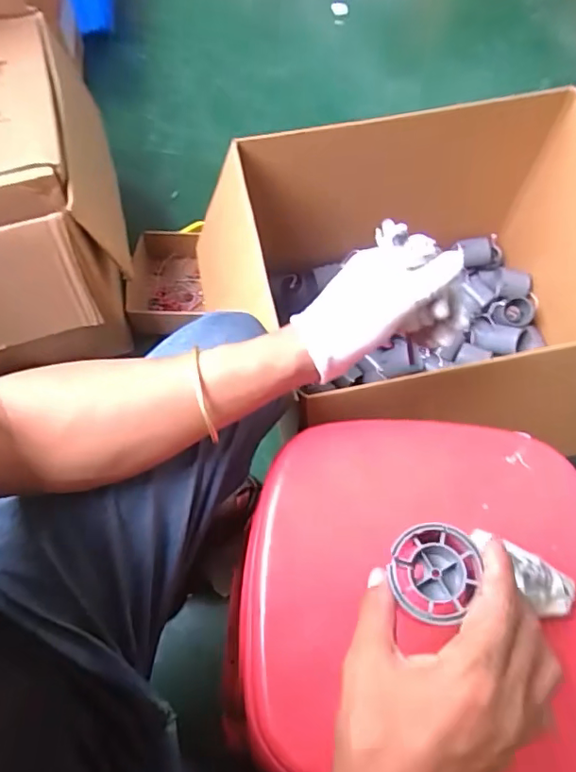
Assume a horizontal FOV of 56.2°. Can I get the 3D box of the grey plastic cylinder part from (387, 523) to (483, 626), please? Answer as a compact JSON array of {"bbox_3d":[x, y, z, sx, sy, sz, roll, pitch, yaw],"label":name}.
[{"bbox_3d":[0.084,0.108,0.314,0.048,0.019,0.053,25,65,12],"label":"grey plastic cylinder part"}]

